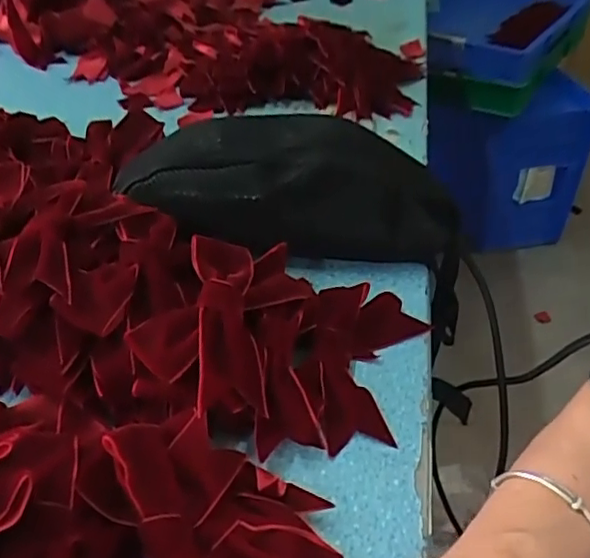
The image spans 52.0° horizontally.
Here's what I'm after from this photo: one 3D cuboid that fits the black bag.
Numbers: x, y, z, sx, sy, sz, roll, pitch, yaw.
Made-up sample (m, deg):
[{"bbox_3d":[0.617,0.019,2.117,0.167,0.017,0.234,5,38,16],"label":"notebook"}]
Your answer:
[{"bbox_3d":[-0.002,-0.088,0.508,0.258,0.078,0.141,0,42,-1],"label":"black bag"}]

